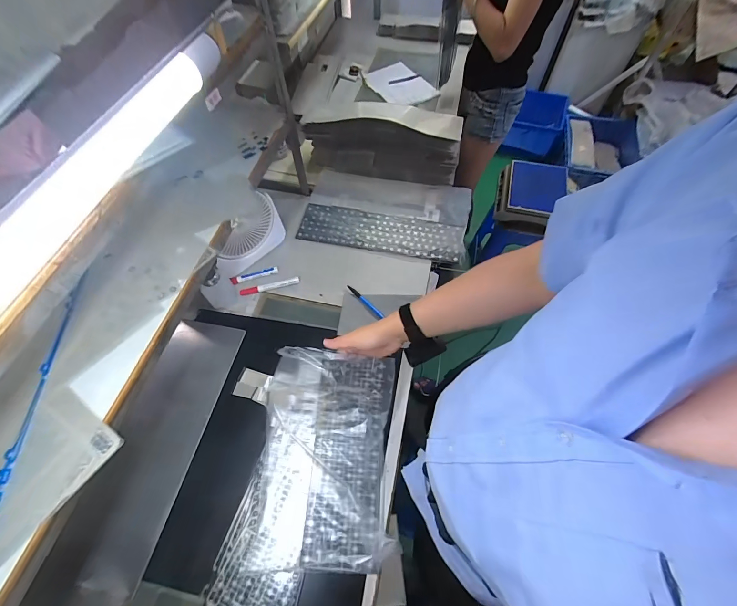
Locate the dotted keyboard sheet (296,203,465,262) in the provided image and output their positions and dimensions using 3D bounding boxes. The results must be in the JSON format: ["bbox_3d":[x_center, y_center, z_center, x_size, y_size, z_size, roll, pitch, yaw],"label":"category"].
[{"bbox_3d":[0.030,-0.190,0.860,0.422,0.008,0.127,10,60,6],"label":"dotted keyboard sheet"}]

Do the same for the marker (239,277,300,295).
[{"bbox_3d":[-0.234,-0.039,0.778,0.141,0.010,0.017,-13,60,-7],"label":"marker"}]

